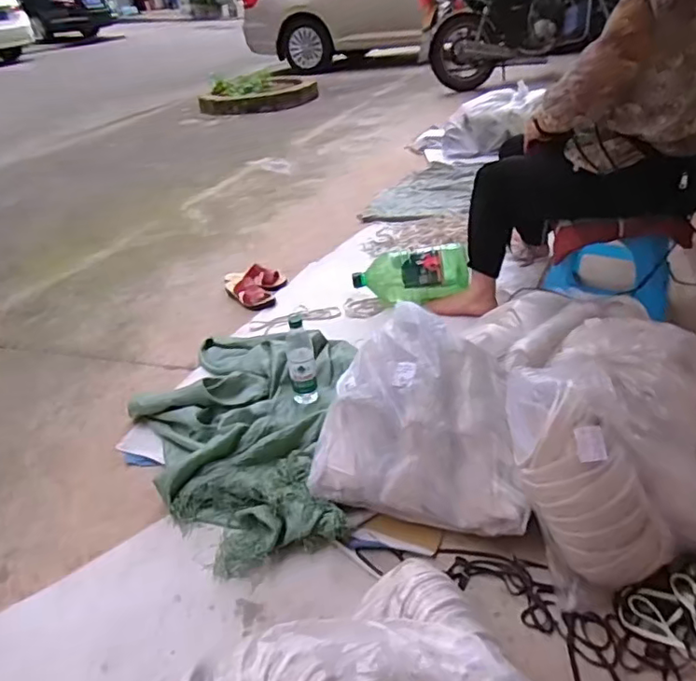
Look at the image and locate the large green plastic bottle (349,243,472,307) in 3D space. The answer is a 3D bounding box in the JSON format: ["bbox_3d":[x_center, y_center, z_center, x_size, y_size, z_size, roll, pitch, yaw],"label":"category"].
[{"bbox_3d":[0.189,-0.188,1.755,0.342,0.159,0.121,-2,33,3],"label":"large green plastic bottle"}]

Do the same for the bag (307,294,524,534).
[{"bbox_3d":[0.149,0.138,1.097,0.384,0.233,0.323,7,34,16],"label":"bag"}]

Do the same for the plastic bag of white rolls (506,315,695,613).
[{"bbox_3d":[0.467,0.185,0.983,0.393,0.285,0.306,-15,32,-13],"label":"plastic bag of white rolls"}]

